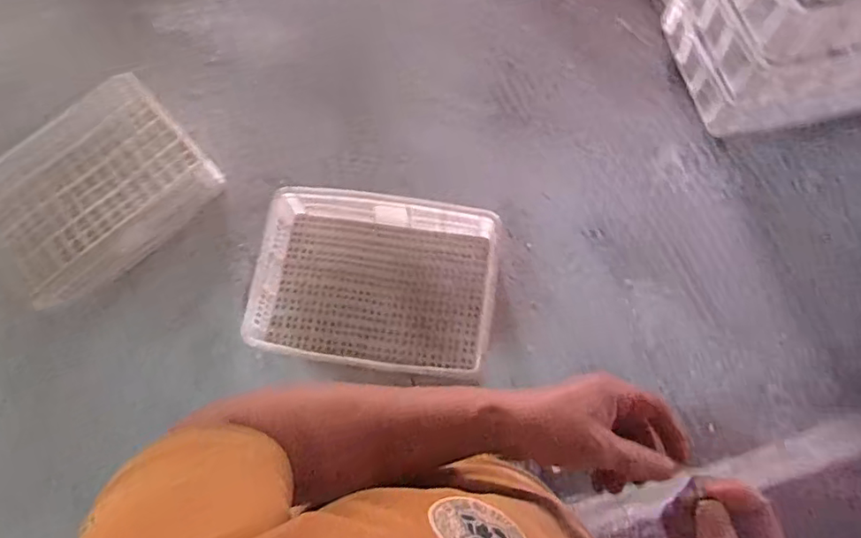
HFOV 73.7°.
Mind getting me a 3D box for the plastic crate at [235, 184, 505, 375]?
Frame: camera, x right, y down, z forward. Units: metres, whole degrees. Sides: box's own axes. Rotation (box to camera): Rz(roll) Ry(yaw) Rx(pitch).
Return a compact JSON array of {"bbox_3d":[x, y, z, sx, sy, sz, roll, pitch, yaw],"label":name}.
[{"bbox_3d":[-0.136,0.027,1.440,0.584,0.148,0.412,6,74,2],"label":"plastic crate"}]

